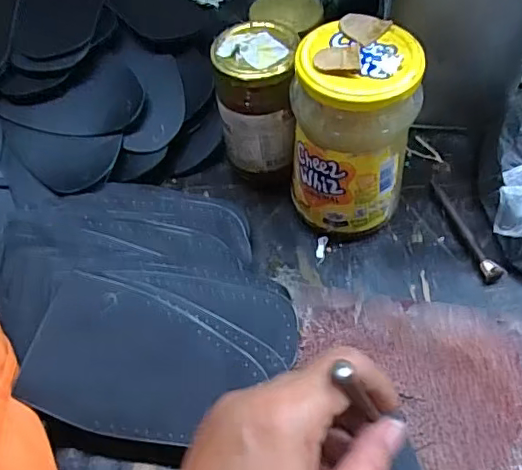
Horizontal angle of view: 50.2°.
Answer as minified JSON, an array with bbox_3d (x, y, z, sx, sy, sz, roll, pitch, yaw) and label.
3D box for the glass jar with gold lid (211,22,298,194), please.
[{"bbox_3d":[-0.002,-0.093,0.399,0.054,0.099,0.058,-3,54,2],"label":"glass jar with gold lid"}]

